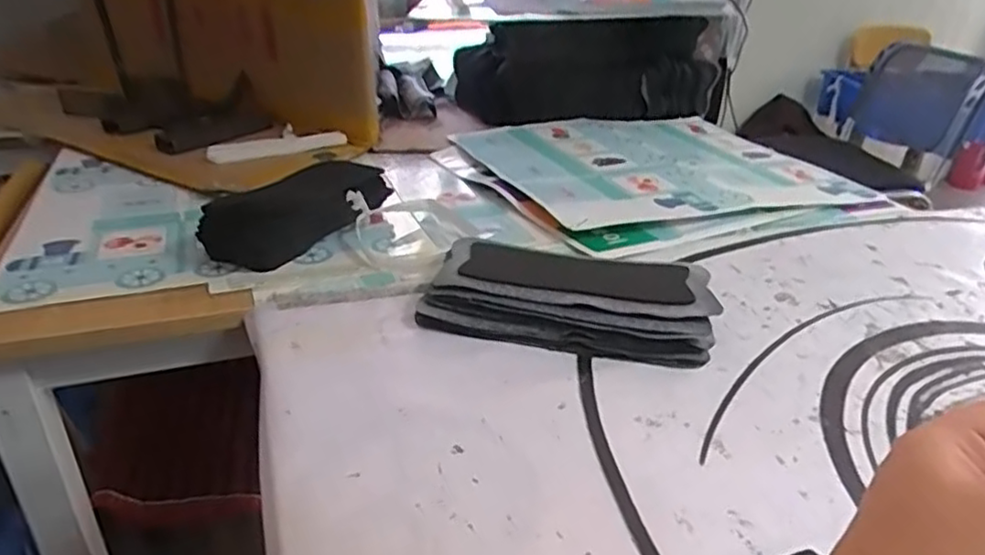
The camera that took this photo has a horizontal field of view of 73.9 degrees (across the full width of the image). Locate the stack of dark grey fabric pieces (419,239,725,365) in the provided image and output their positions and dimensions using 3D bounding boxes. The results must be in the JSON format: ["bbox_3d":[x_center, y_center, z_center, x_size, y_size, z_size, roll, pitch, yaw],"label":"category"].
[{"bbox_3d":[0.058,0.017,0.540,0.230,0.042,0.104,7,29,7],"label":"stack of dark grey fabric pieces"}]

